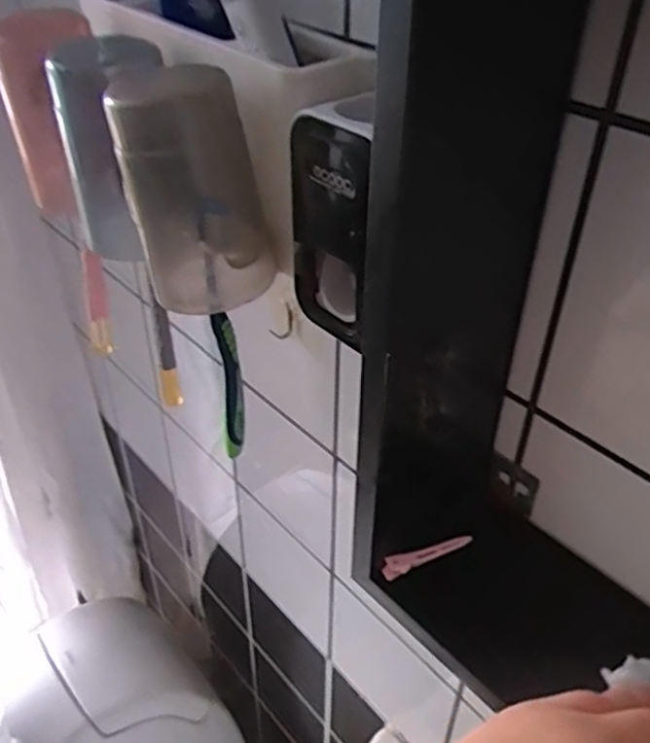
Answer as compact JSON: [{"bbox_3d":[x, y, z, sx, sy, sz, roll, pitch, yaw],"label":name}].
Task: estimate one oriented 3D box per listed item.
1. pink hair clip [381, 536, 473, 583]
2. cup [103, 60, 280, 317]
[{"bbox_3d":[0.056,0.098,0.376,0.055,0.012,0.009,-19,41,-23],"label":"pink hair clip"},{"bbox_3d":[-0.063,-0.091,0.352,0.069,0.114,0.058,-2,38,-3],"label":"cup"}]

